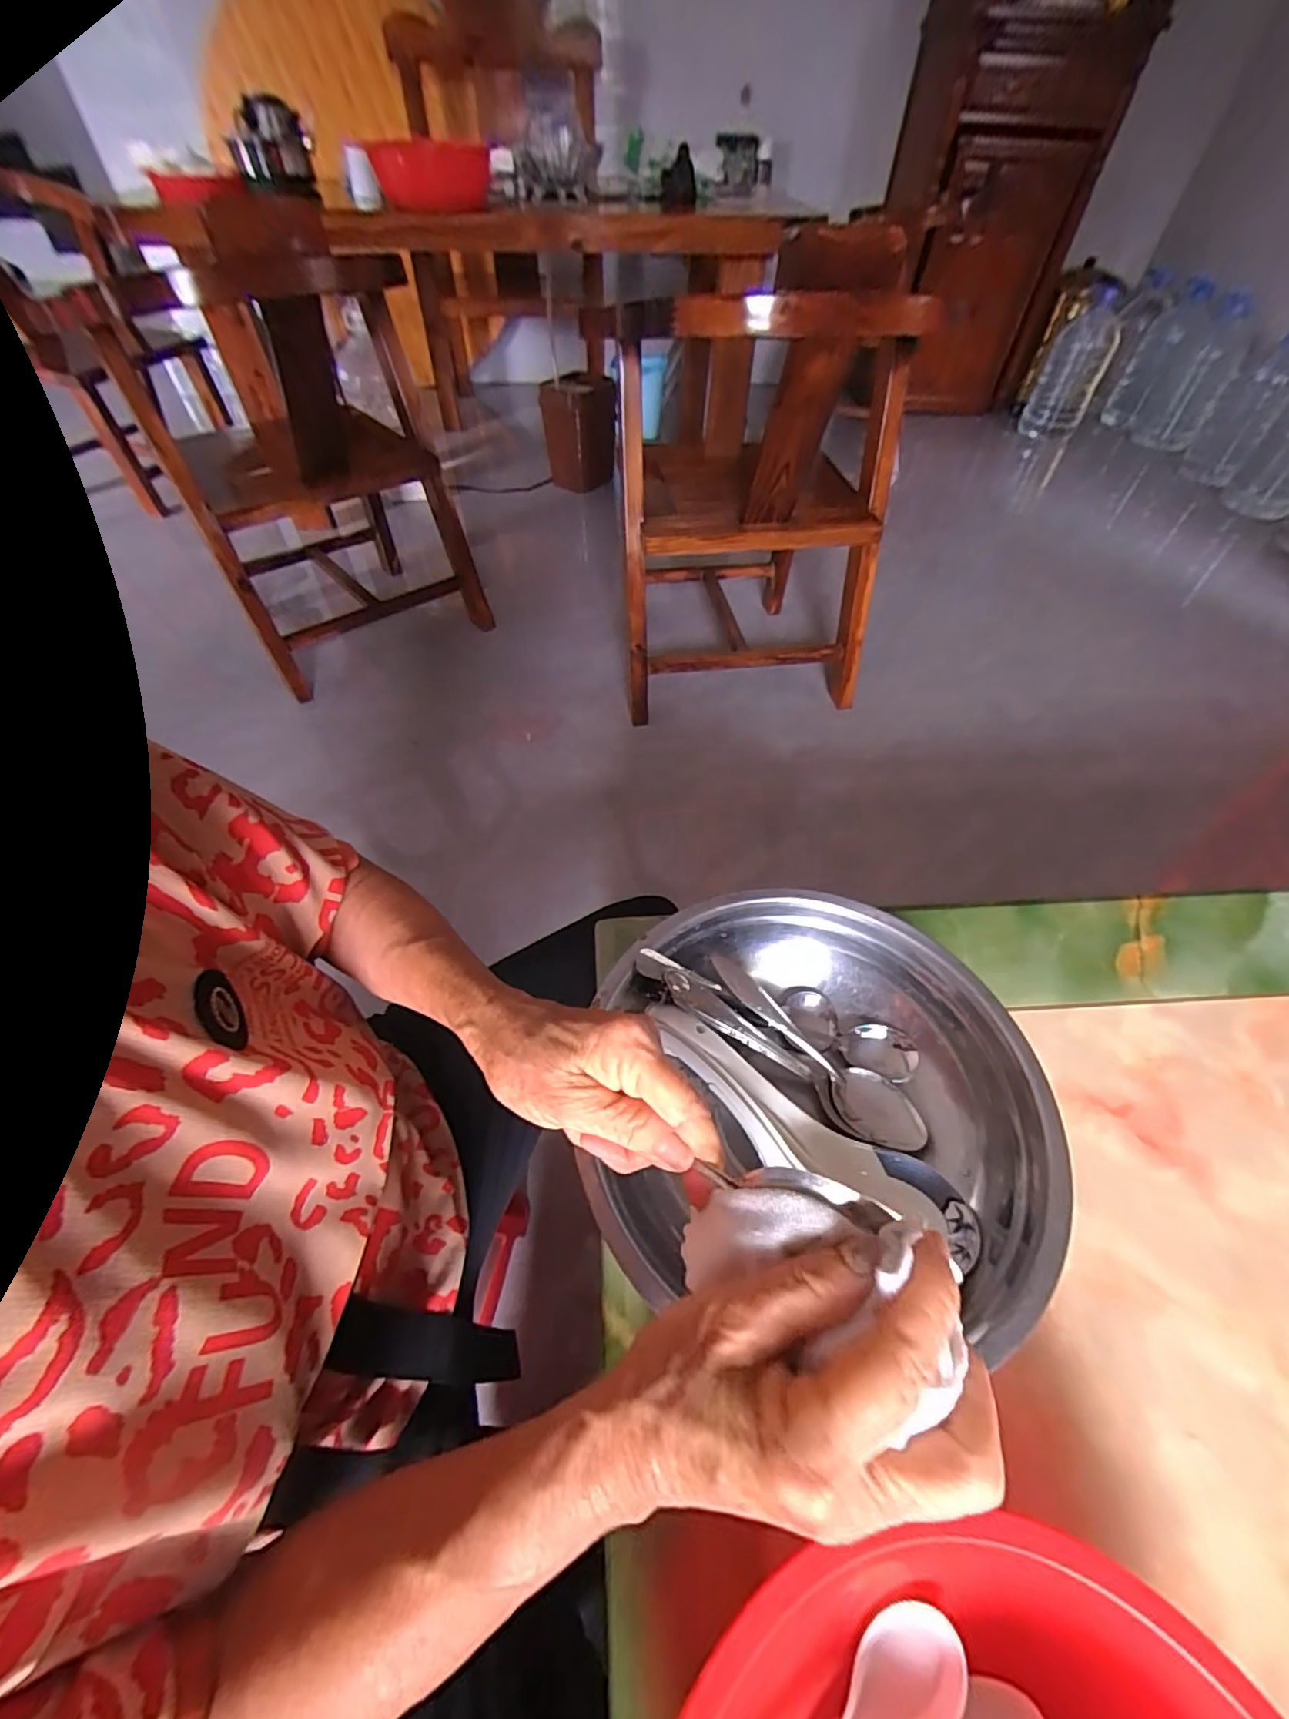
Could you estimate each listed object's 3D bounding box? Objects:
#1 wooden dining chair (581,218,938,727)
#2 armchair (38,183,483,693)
[{"bbox_3d":[0.194,-0.723,1.184,0.532,0.727,0.547,-12,53,-10],"label":"wooden dining chair"},{"bbox_3d":[-0.728,-0.864,1.298,0.563,0.751,0.546,-27,57,-20],"label":"armchair"}]

